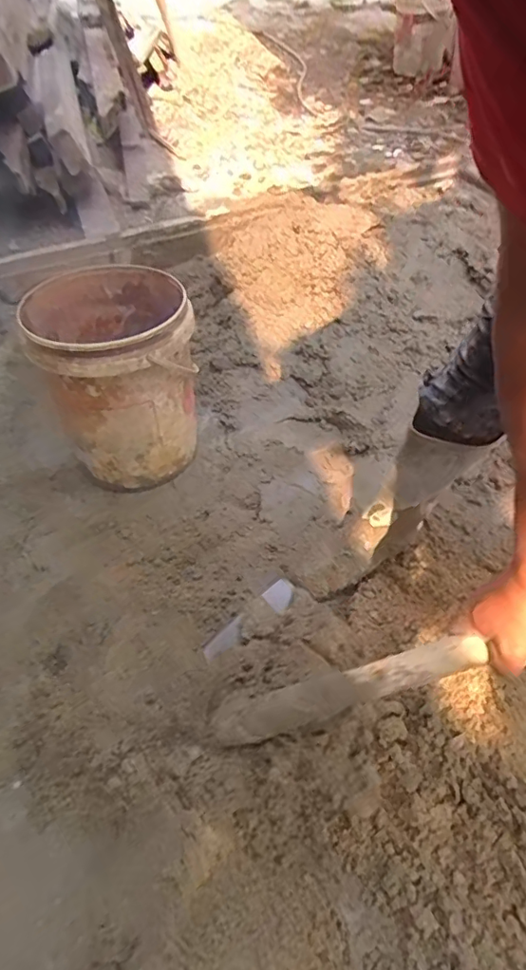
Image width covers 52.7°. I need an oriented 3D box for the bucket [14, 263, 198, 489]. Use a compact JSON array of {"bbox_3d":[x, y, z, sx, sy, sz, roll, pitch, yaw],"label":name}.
[{"bbox_3d":[-0.286,-0.222,1.086,0.289,0.335,0.322,-16,49,-11],"label":"bucket"}]

